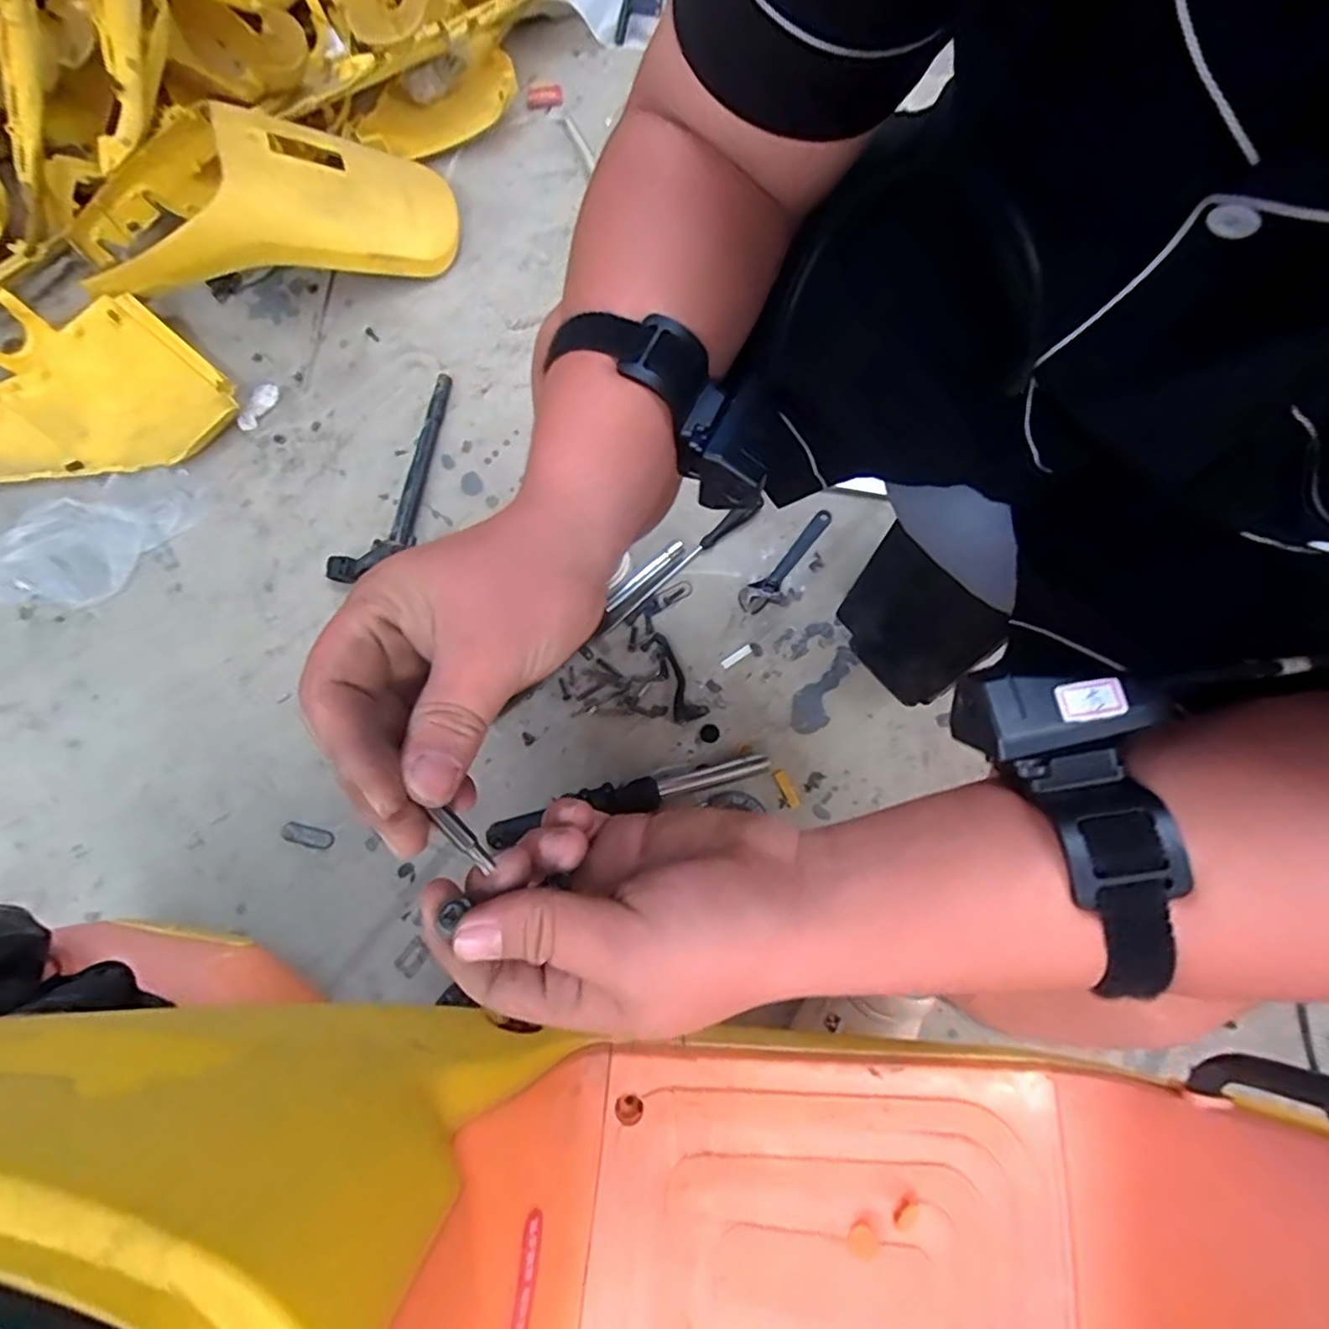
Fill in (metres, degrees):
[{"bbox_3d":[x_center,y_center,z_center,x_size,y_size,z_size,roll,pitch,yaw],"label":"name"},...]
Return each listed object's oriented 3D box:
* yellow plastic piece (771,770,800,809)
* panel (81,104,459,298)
[{"bbox_3d":[0.157,0.159,0.813,0.017,0.007,0.050,-30,74,-7],"label":"yellow plastic piece"},{"bbox_3d":[-0.642,-0.746,1.016,0.561,0.170,0.288,-20,73,-4],"label":"panel"}]

